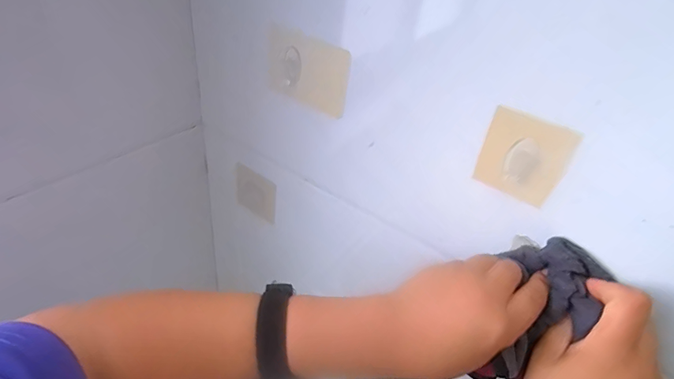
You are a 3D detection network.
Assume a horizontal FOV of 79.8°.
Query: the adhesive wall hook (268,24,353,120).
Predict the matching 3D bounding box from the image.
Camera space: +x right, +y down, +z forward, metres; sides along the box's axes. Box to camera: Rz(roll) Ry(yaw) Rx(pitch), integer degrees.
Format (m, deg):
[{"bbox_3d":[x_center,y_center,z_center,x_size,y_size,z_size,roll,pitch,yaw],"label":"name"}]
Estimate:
[{"bbox_3d":[-0.029,-0.109,0.375,0.085,0.067,0.012,23,40,19],"label":"adhesive wall hook"}]

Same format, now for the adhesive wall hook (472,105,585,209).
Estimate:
[{"bbox_3d":[0.133,-0.022,0.289,0.056,0.059,0.009,28,42,25],"label":"adhesive wall hook"}]

